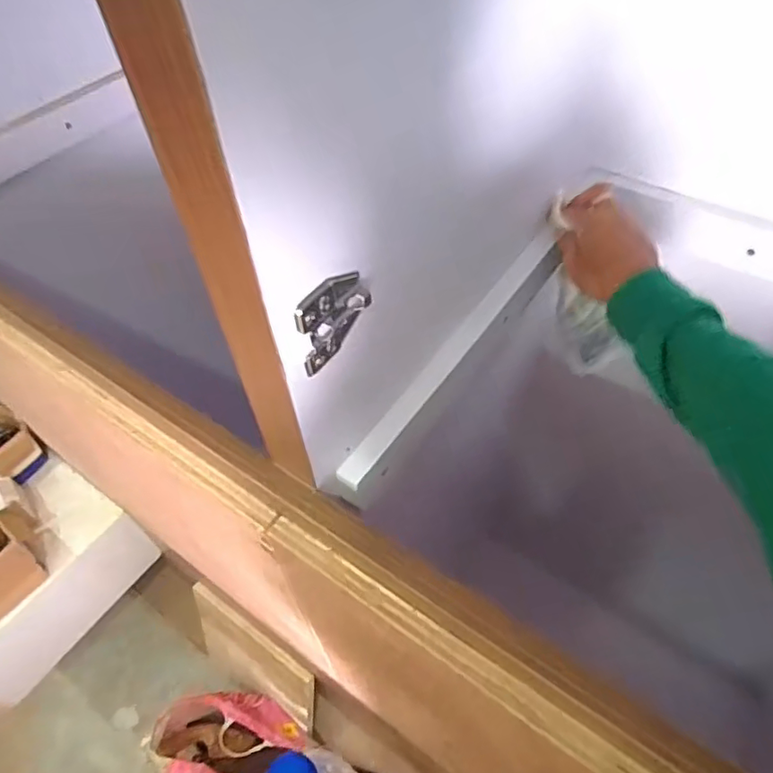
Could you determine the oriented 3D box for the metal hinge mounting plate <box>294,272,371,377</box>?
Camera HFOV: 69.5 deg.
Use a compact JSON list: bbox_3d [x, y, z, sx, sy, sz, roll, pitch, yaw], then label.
[{"bbox_3d":[-0.027,-0.036,0.299,0.009,0.048,0.049,29,59,23],"label":"metal hinge mounting plate"}]

